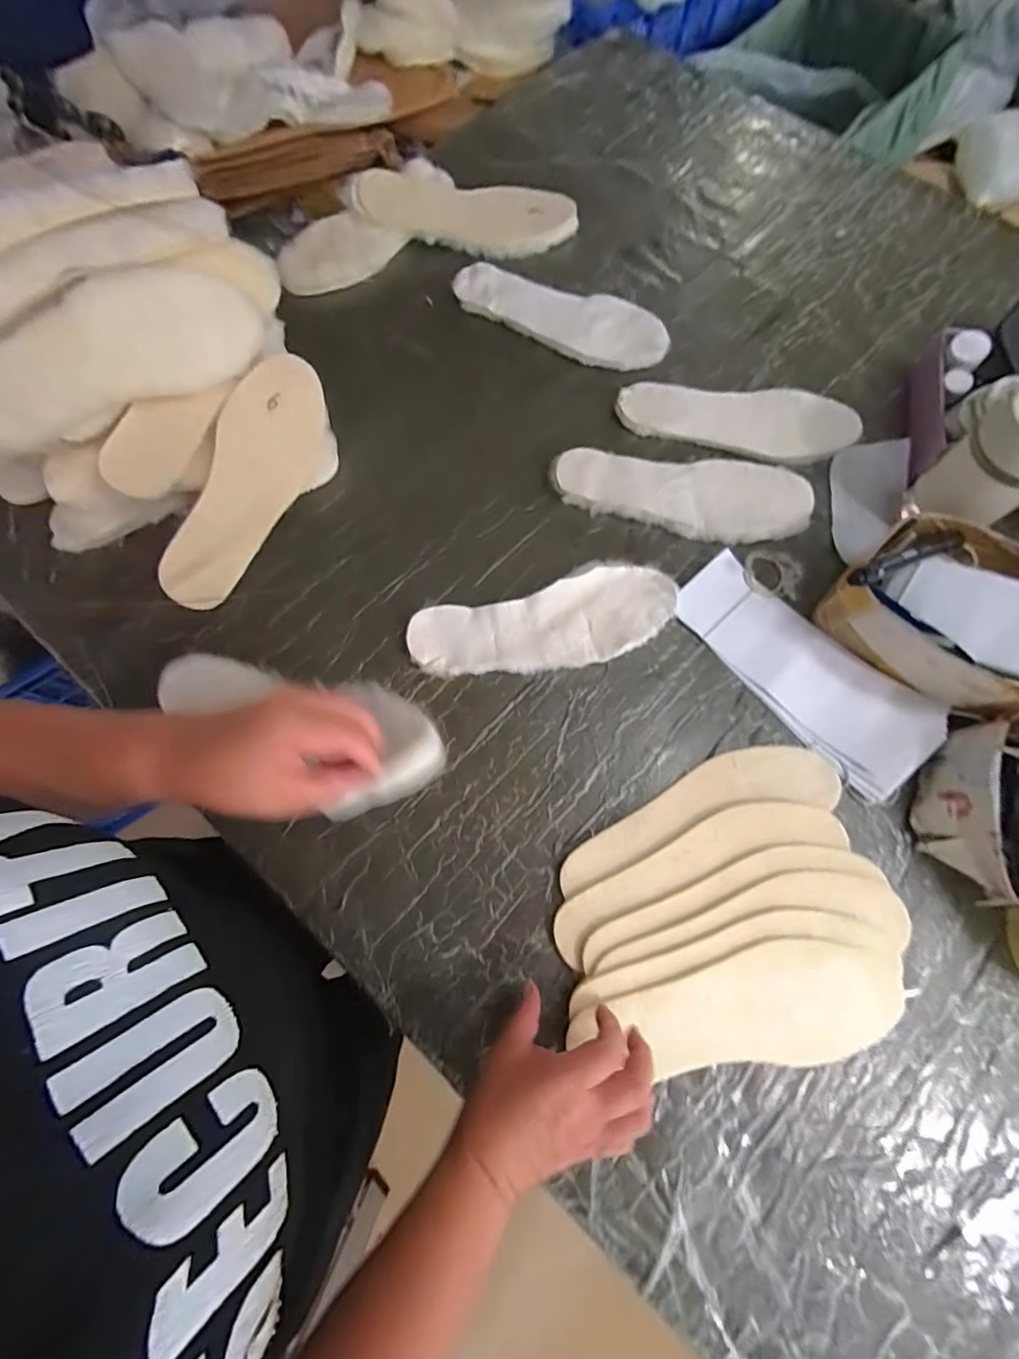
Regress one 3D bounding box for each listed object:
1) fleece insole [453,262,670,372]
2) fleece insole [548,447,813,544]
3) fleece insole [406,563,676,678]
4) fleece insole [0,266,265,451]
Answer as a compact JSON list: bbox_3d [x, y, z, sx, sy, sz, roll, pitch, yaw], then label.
[{"bbox_3d":[0.061,-0.455,0.668,0.273,0.013,0.090,21,84,5],"label":"fleece insole"},{"bbox_3d":[0.189,-0.207,0.586,0.277,0.012,0.101,6,73,4],"label":"fleece insole"},{"bbox_3d":[0.035,-0.058,0.539,0.267,0.016,0.095,-10,72,-1],"label":"fleece insole"},{"bbox_3d":[-0.357,-0.293,0.475,0.257,0.093,0.024,-25,34,-8],"label":"fleece insole"}]

